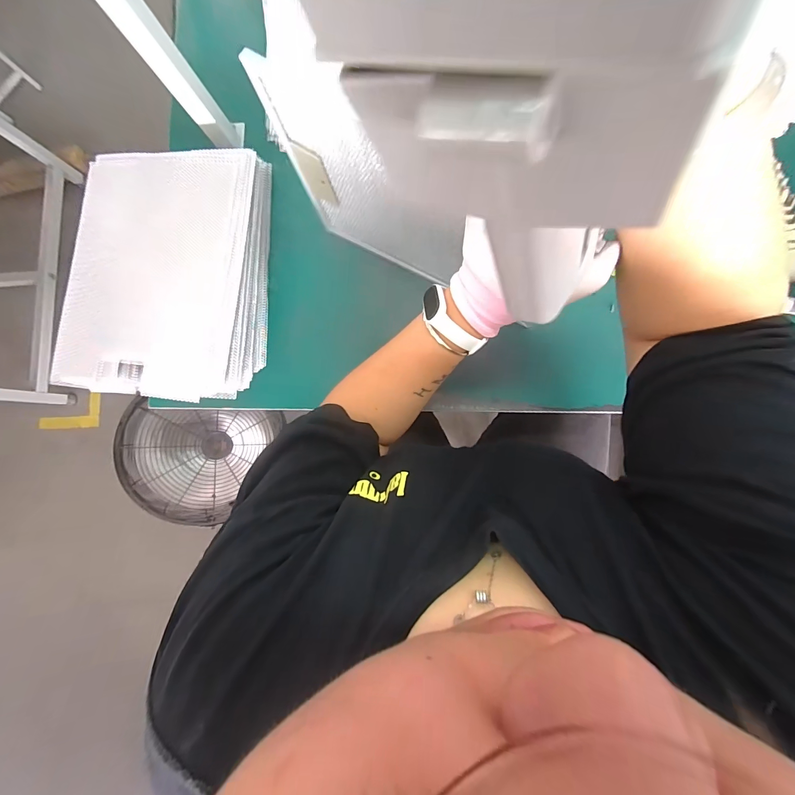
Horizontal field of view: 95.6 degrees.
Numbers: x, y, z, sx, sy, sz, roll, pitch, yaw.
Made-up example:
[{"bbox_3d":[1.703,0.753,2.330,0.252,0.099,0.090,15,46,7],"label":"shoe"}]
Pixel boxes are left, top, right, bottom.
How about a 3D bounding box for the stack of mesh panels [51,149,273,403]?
[{"bbox_3d":[-0.325,-0.174,0.529,0.266,0.098,0.343,5,86,8],"label":"stack of mesh panels"}]

